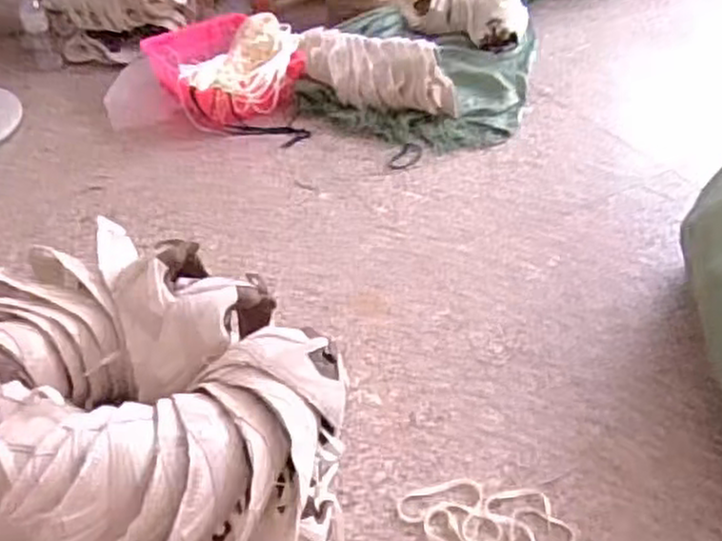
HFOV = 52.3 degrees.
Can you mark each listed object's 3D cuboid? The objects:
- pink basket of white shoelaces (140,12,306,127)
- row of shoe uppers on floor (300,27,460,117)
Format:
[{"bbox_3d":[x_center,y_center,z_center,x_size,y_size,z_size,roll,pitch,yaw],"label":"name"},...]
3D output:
[{"bbox_3d":[-0.328,-0.512,1.826,0.322,0.119,0.382,-21,45,-20],"label":"pink basket of white shoelaces"},{"bbox_3d":[0.043,-0.469,1.754,0.392,0.130,0.164,8,43,12],"label":"row of shoe uppers on floor"}]

